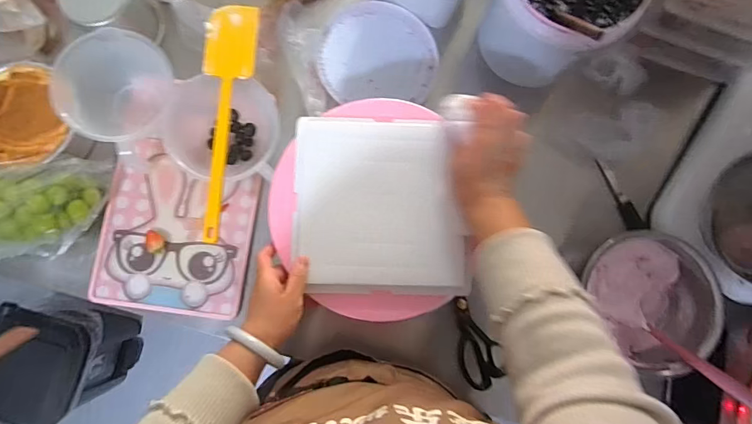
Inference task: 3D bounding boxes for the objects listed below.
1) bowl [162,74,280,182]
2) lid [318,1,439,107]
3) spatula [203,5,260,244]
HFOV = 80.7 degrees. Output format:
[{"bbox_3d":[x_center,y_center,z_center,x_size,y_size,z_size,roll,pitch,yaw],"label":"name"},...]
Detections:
[{"bbox_3d":[-0.216,-0.127,0.658,0.155,0.088,0.153,0,82,-2],"label":"bowl"},{"bbox_3d":[0.003,-0.264,0.735,0.187,0.026,0.162,-4,82,-3],"label":"lid"},{"bbox_3d":[-0.209,-0.127,0.601,0.070,0.012,0.330,4,82,-2],"label":"spatula"}]

